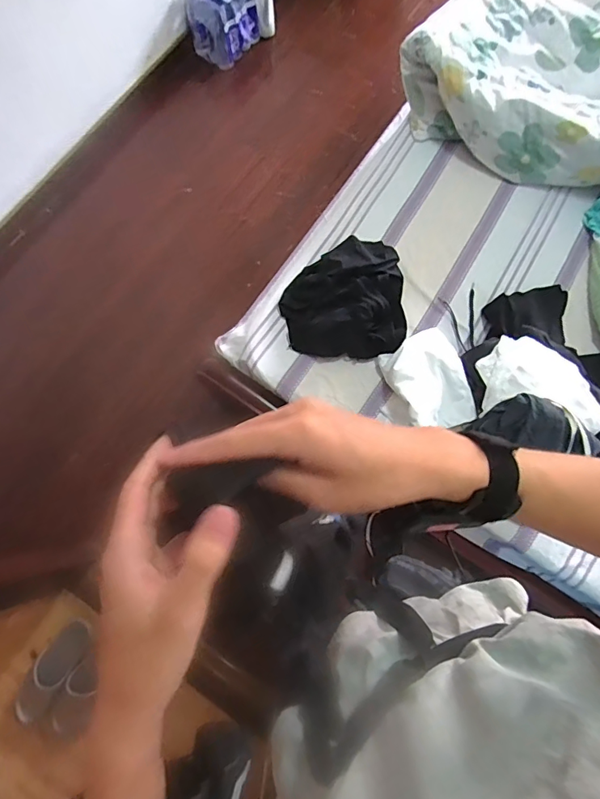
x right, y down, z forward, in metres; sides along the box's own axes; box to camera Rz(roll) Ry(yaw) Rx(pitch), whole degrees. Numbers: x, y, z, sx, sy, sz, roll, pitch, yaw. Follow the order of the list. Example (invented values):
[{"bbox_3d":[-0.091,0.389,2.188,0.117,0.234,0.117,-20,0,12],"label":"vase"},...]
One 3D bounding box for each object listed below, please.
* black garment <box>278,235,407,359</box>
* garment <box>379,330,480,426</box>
[{"bbox_3d":[0.111,-0.254,1.129,0.299,0.072,0.303,-3,76,-1],"label":"black garment"},{"bbox_3d":[0.306,-0.047,1.059,0.176,0.046,0.244,-20,77,-5],"label":"garment"}]

